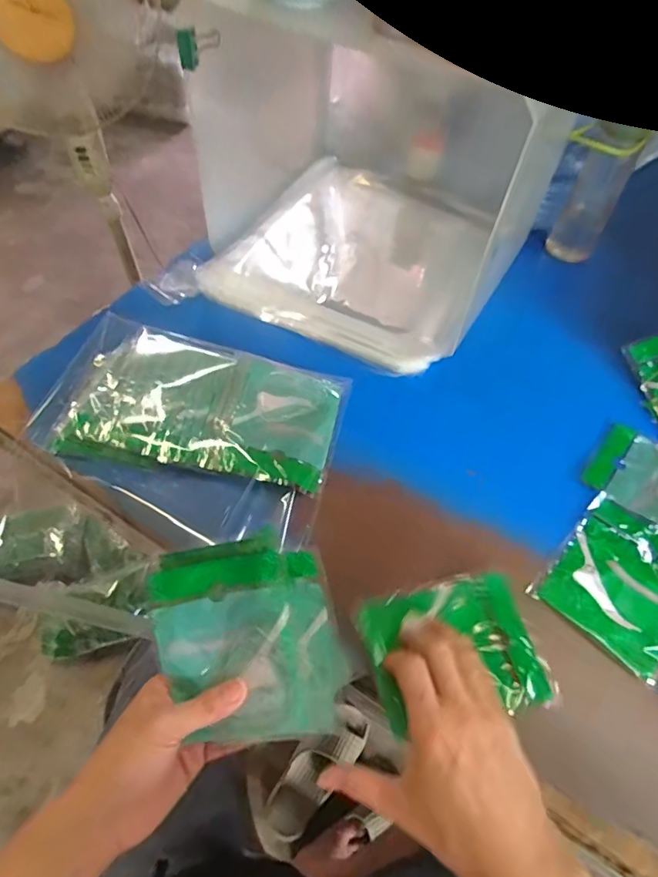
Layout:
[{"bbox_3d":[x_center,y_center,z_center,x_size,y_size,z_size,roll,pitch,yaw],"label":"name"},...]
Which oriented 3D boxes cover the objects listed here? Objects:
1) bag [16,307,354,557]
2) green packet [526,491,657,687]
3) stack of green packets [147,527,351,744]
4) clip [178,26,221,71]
[{"bbox_3d":[-0.147,-0.012,0.517,0.308,0.055,0.220,17,56,10],"label":"bag"},{"bbox_3d":[0.266,0.122,0.447,0.108,0.009,0.143,38,62,22],"label":"green packet"},{"bbox_3d":[-0.061,0.150,0.374,0.131,0.011,0.145,-16,81,3],"label":"stack of green packets"},{"bbox_3d":[-0.135,-0.408,0.514,0.016,0.034,0.067,17,56,10],"label":"clip"}]

